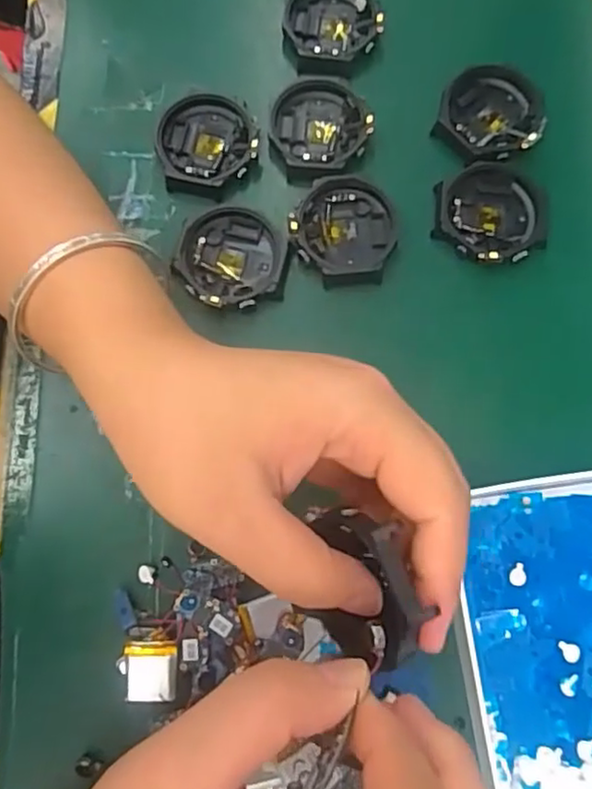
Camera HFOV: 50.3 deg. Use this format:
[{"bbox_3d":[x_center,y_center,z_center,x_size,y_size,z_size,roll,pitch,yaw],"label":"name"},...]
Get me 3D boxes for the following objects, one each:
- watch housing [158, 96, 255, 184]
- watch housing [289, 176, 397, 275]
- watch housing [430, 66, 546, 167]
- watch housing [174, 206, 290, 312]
[{"bbox_3d":[-0.044,-0.124,0.310,0.047,0.010,0.046,0,77,0],"label":"watch housing"},{"bbox_3d":[0.024,-0.079,0.302,0.047,0.012,0.049,0,77,0],"label":"watch housing"},{"bbox_3d":[0.095,-0.139,0.313,0.050,0.008,0.049,0,77,0],"label":"watch housing"},{"bbox_3d":[-0.030,-0.064,0.297,0.047,0.013,0.047,14,78,3],"label":"watch housing"}]

